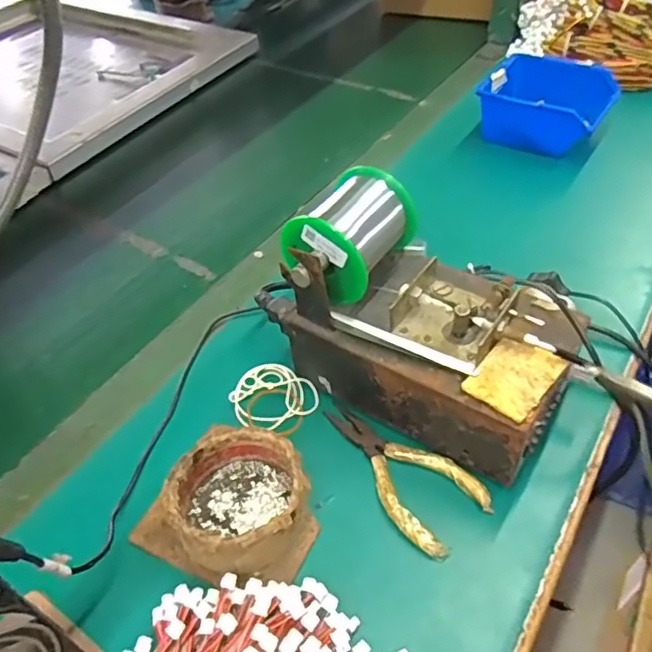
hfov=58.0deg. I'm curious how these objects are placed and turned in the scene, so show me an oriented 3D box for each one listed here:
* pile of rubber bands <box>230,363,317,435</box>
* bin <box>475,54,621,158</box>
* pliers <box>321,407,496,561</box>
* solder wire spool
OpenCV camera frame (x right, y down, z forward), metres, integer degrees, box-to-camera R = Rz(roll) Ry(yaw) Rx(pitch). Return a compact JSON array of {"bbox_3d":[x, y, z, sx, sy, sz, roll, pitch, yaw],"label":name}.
[{"bbox_3d":[-0.041,0.056,0.454,0.065,0.004,0.057,27,54,27],"label":"pile of rubber bands"},{"bbox_3d":[0.262,-0.263,0.697,0.136,0.059,0.125,23,52,24],"label":"bin"},{"bbox_3d":[0.048,0.094,0.400,0.060,0.008,0.125,-33,52,-24],"label":"pliers"},{"bbox_3d":[0.017,-0.062,0.413,0.067,0.059,0.094,24,53,25],"label":"solder wire spool"}]

